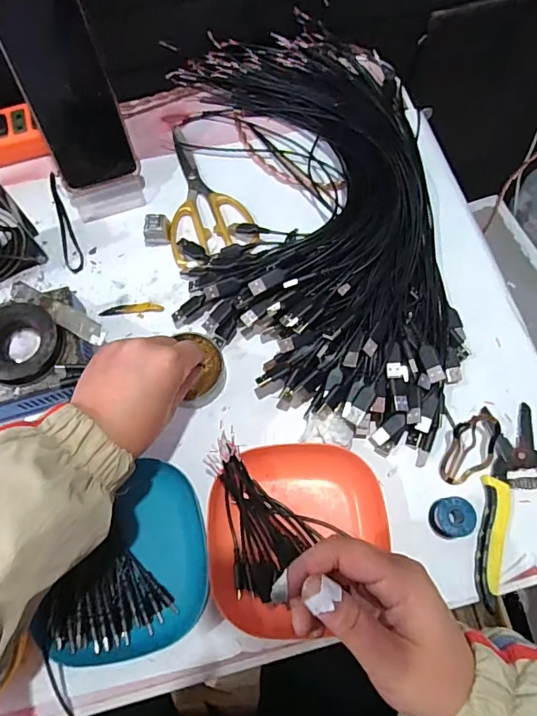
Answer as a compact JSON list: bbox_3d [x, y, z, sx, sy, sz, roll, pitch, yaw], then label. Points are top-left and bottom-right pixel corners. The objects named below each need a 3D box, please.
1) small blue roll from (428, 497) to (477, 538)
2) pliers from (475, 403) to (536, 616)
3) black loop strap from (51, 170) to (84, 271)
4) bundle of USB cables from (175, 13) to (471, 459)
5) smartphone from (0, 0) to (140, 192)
[{"bbox_3d":[0.150,0.130,0.382,0.030,0.026,0.031,0,72,1],"label":"small blue roll"},{"bbox_3d":[0.216,0.120,0.389,0.116,0.018,0.149,-9,72,-2],"label":"pliers"},{"bbox_3d":[-0.215,-0.141,0.492,0.017,0.014,0.117,-19,73,-5],"label":"black loop strap"},{"bbox_3d":[0.043,-0.142,0.463,0.249,0.053,0.448,-5,72,0],"label":"bundle of USB cables"},{"bbox_3d":[-0.184,-0.244,0.433,0.076,0.164,0.009,-17,38,-4],"label":"smartphone"}]

